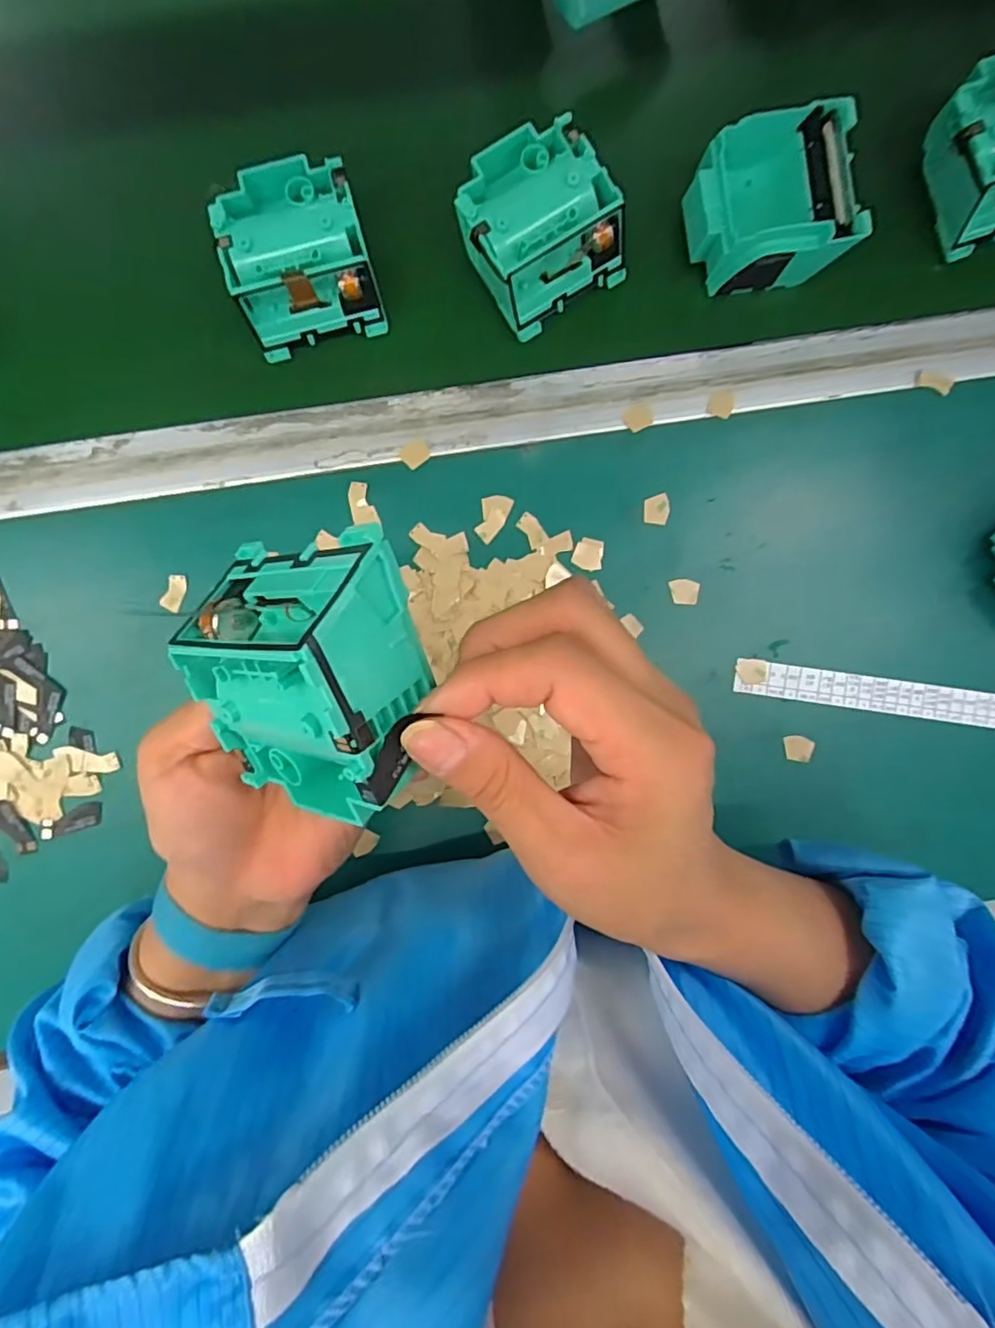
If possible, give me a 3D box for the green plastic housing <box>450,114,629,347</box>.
[{"bbox_3d":[0.020,-0.236,0.339,0.079,0.040,0.080,-32,91,0],"label":"green plastic housing"}]

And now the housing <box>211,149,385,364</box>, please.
[{"bbox_3d":[-0.107,-0.219,0.343,0.072,0.047,0.077,-15,91,-1],"label":"housing"}]

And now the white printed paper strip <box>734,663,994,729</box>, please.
[{"bbox_3d":[0.239,0.021,0.358,0.199,0.006,0.020,8,98,0],"label":"white printed paper strip"}]

